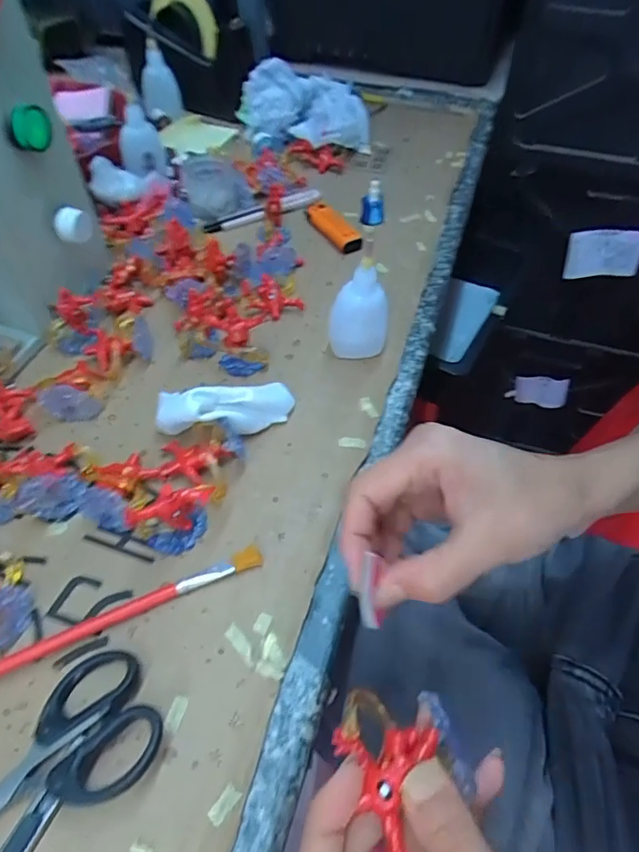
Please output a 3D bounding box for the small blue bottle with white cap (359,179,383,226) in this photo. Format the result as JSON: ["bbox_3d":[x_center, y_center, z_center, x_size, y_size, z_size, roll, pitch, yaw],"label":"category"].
[{"bbox_3d":[0.053,-0.220,0.517,0.022,0.040,0.018,5,53,2],"label":"small blue bottle with white cap"}]

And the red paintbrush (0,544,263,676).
[{"bbox_3d":[-0.154,0.120,0.269,0.262,0.011,0.012,-20,56,-17],"label":"red paintbrush"}]

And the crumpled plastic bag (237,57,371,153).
[{"bbox_3d":[-0.015,-0.382,0.615,0.154,0.072,0.125,-4,53,-6],"label":"crumpled plastic bag"}]

